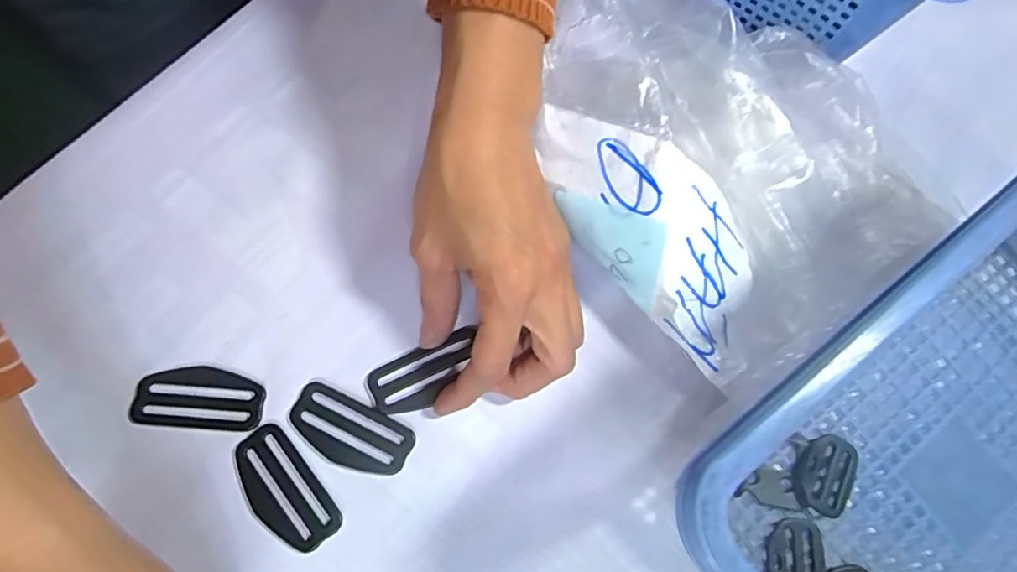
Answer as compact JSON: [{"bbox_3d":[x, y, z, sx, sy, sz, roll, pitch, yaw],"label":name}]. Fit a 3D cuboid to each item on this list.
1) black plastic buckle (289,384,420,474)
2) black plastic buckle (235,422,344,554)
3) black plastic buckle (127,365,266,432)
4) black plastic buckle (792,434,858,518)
[{"bbox_3d":[-0.075,0.069,0.263,0.059,0.004,0.030,24,72,5],"label":"black plastic buckle"},{"bbox_3d":[-0.103,0.093,0.253,0.029,0.004,0.059,-36,77,-14],"label":"black plastic buckle"},{"bbox_3d":[-0.148,0.053,0.266,0.060,0.004,0.029,5,71,-2],"label":"black plastic buckle"},{"bbox_3d":[0.138,0.082,0.242,0.027,0.012,0.033,23,71,5],"label":"black plastic buckle"}]

